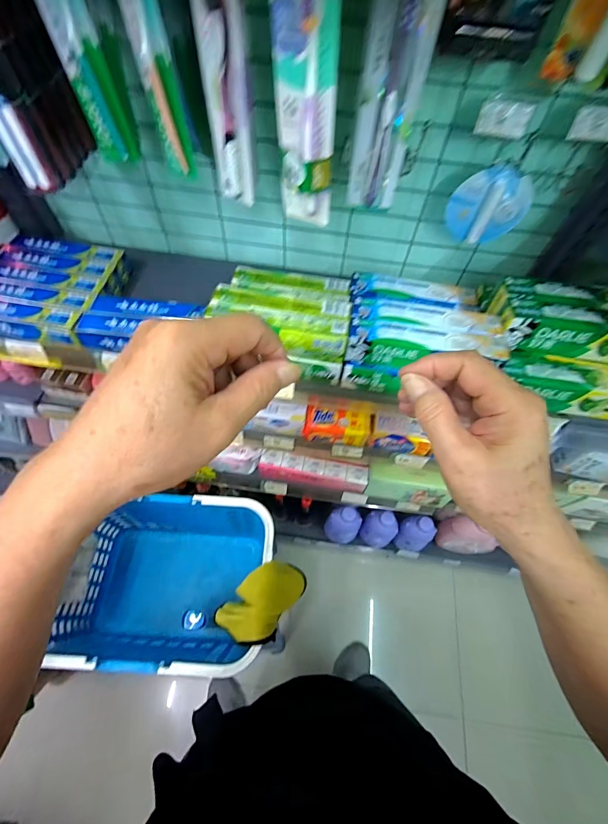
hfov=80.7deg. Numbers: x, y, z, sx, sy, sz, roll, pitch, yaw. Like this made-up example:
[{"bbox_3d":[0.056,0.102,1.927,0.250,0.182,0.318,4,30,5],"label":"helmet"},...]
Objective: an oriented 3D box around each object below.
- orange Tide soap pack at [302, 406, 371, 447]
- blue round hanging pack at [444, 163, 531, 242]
[{"bbox_3d":[0.060,0.027,0.667,0.120,0.052,0.049,5,61,0],"label":"orange Tide soap pack"},{"bbox_3d":[0.262,-0.291,0.510,0.107,0.103,0.019,2,61,-2],"label":"blue round hanging pack"}]

